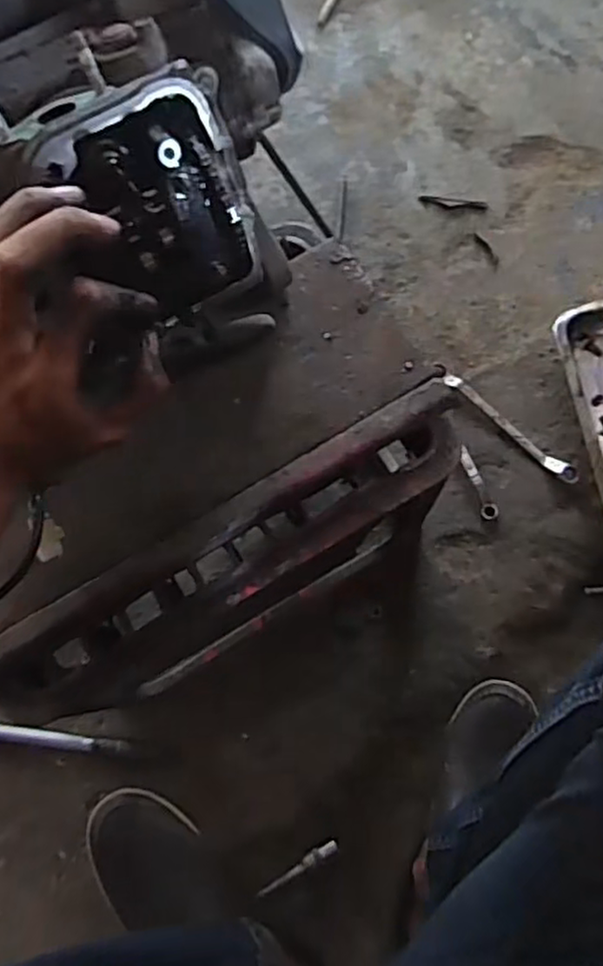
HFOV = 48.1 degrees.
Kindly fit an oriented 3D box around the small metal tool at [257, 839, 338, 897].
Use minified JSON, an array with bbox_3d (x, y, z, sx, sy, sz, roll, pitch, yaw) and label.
[{"bbox_3d":[-0.003,0.395,0.693,0.090,0.008,0.011,-29,81,-6],"label":"small metal tool"}]

